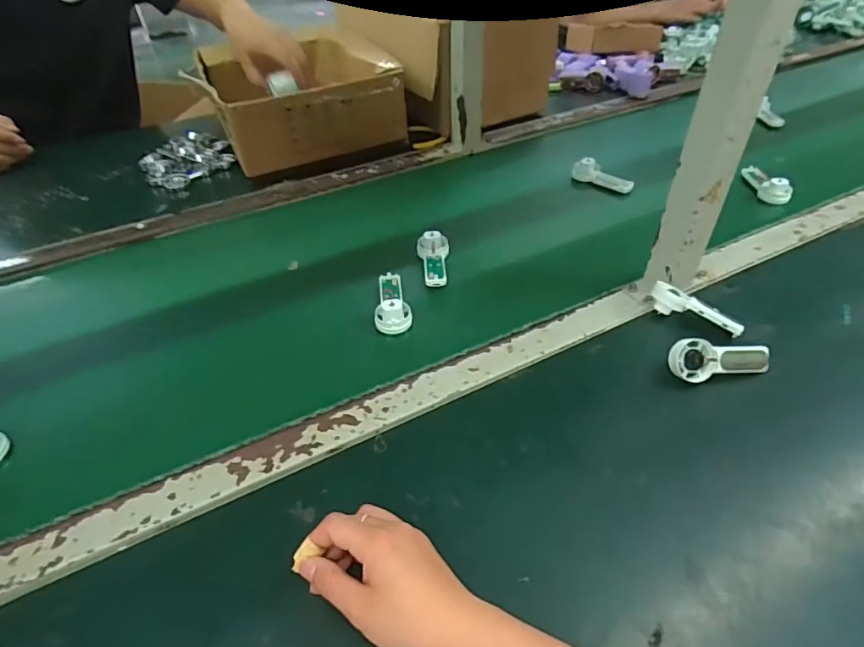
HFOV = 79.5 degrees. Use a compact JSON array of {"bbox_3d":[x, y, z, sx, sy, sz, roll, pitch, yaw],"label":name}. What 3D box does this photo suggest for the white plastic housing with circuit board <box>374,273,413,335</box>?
[{"bbox_3d":[-0.046,-0.028,0.588,0.039,0.038,0.089,-6,44,-5],"label":"white plastic housing with circuit board"}]

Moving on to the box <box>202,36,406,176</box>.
[{"bbox_3d":[-0.223,-0.384,0.884,0.279,0.120,0.293,-21,47,-19],"label":"box"}]

